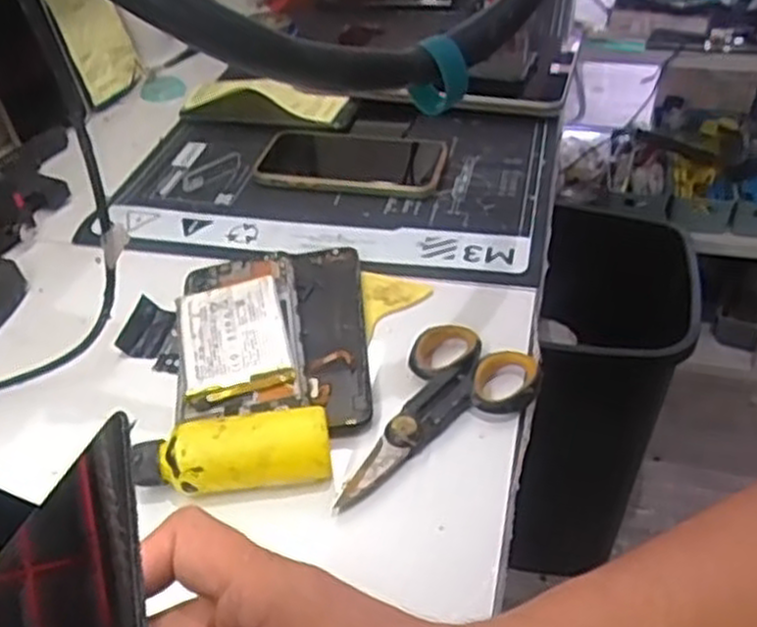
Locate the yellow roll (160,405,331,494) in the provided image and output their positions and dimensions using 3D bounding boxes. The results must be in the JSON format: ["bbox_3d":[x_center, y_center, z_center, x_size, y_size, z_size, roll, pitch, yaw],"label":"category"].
[{"bbox_3d":[-0.064,0.069,0.388,0.079,0.034,0.027,-8,39,-4],"label":"yellow roll"}]

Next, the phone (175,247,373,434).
[{"bbox_3d":[-0.065,0.007,0.481,0.113,0.017,0.162,-5,39,-1],"label":"phone"}]

